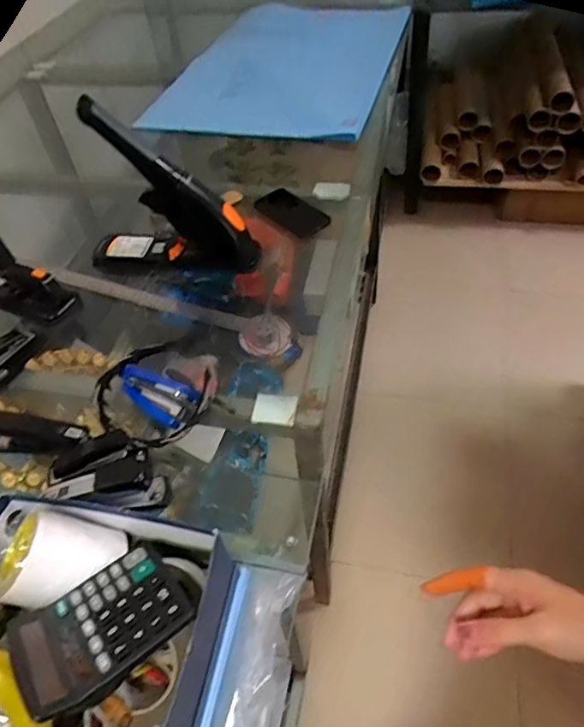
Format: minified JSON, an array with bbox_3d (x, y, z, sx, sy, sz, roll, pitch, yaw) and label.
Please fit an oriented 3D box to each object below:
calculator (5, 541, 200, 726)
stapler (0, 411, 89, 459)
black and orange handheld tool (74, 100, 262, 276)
[{"bbox_3d":[-0.172,0.238,0.481,0.145,0.028,0.114,-30,33,-26],"label":"calculator"},{"bbox_3d":[-0.351,0.099,0.726,0.143,0.064,0.029,0,49,5],"label":"stapler"},{"bbox_3d":[-0.235,-0.284,0.917,0.315,0.279,0.085,10,51,14],"label":"black and orange handheld tool"}]

